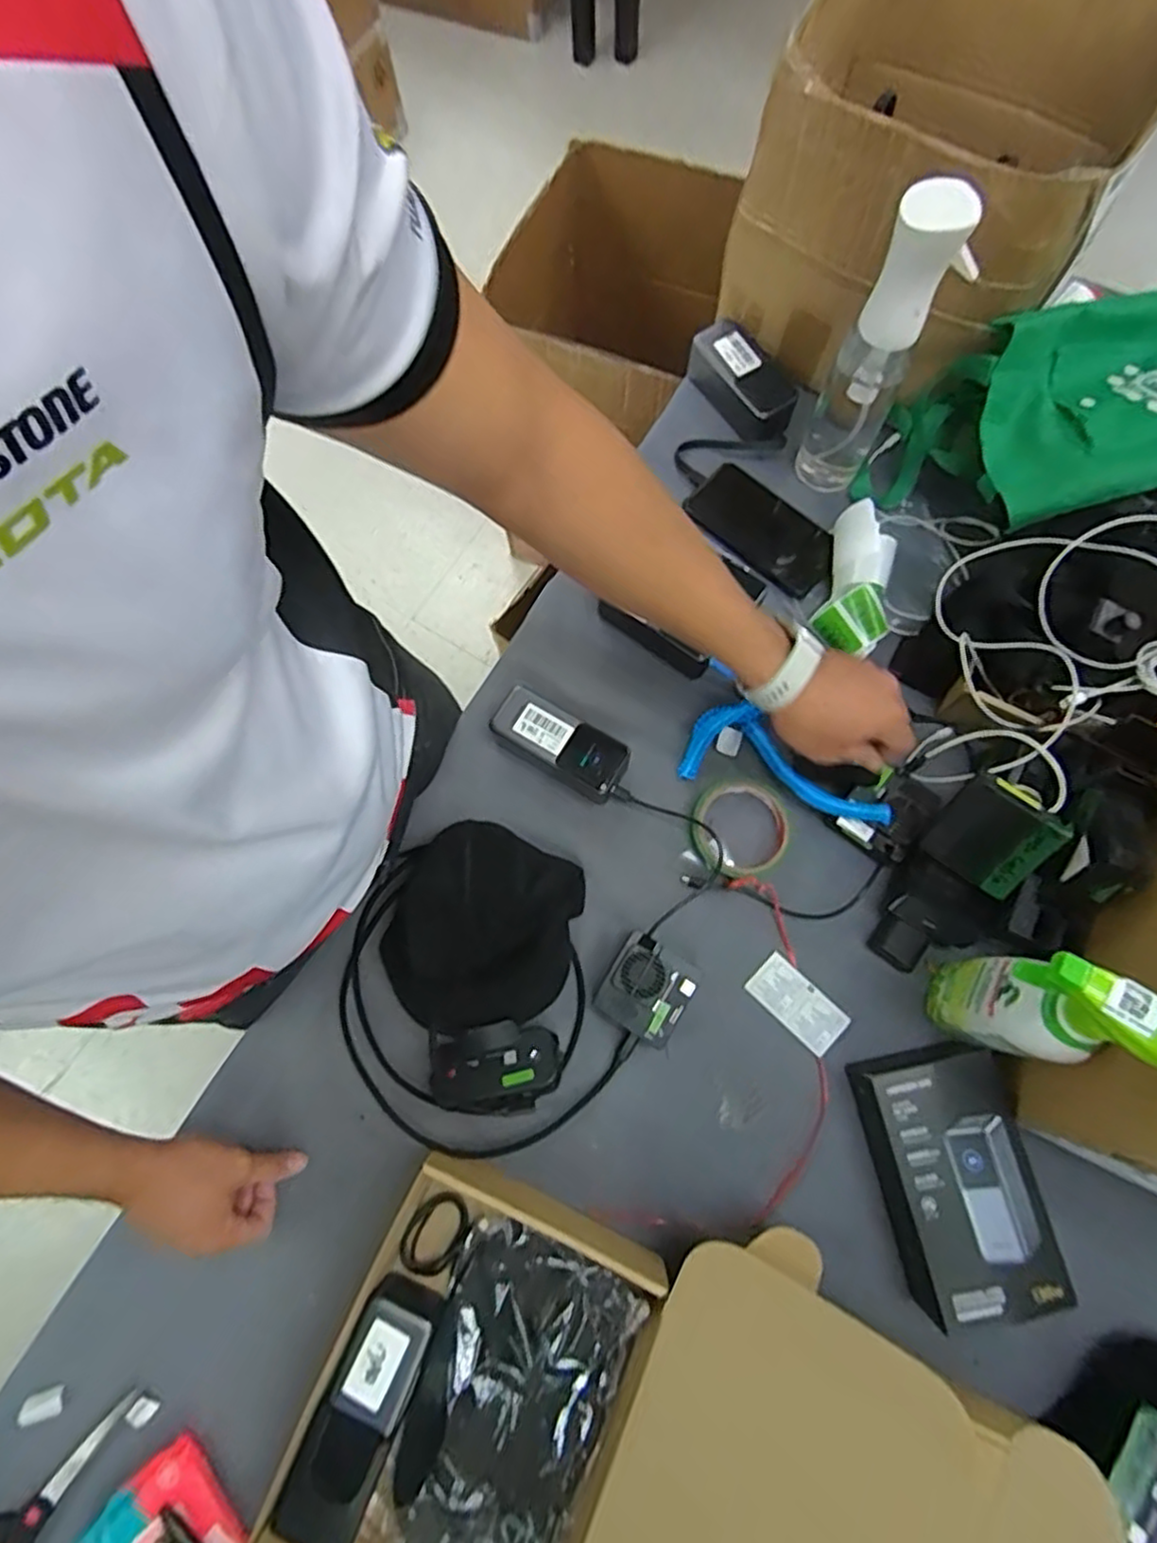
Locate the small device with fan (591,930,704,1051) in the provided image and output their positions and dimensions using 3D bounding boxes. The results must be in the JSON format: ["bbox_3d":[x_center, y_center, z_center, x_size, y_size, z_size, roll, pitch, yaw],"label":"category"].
[{"bbox_3d":[0.060,0.187,0.596,0.072,0.040,0.079,30,77,8],"label":"small device with fan"}]

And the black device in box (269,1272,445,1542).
[{"bbox_3d":[-0.160,0.478,0.513,0.063,0.045,0.157,23,76,7],"label":"black device in box"}]

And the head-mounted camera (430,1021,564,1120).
[{"bbox_3d":[-0.069,0.252,0.584,0.107,0.038,0.070,-1,74,0],"label":"head-mounted camera"}]

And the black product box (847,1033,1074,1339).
[{"bbox_3d":[0.298,0.318,0.544,0.107,0.050,0.187,-10,75,-2],"label":"black product box"}]

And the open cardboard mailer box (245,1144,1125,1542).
[{"bbox_3d":[0.035,0.482,0.445,0.429,0.202,0.354,28,77,8],"label":"open cardboard mailer box"}]

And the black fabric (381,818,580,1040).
[{"bbox_3d":[-0.084,0.142,0.614,0.154,0.041,0.174,16,75,5],"label":"black fabric"}]

